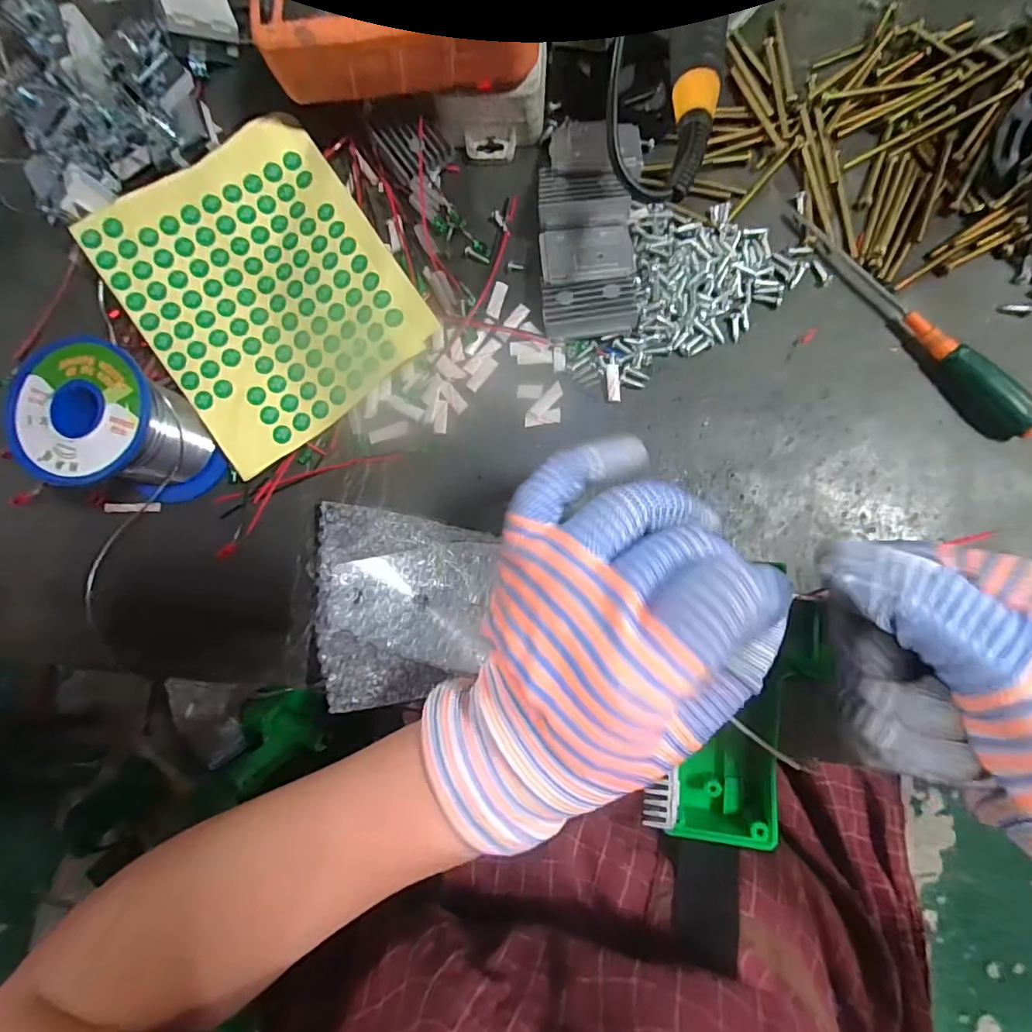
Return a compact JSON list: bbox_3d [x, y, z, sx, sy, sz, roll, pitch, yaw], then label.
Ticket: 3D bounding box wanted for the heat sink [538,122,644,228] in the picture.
[{"bbox_3d":[0.038,-0.173,0.267,0.048,0.011,0.057,5,87,5],"label":"heat sink"}]

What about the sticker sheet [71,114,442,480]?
[{"bbox_3d":[-0.133,-0.119,0.274,0.131,0.023,0.150,-35,84,2],"label":"sticker sheet"}]

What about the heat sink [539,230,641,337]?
[{"bbox_3d":[0.037,-0.118,0.263,0.047,0.013,0.053,-2,86,5],"label":"heat sink"}]

